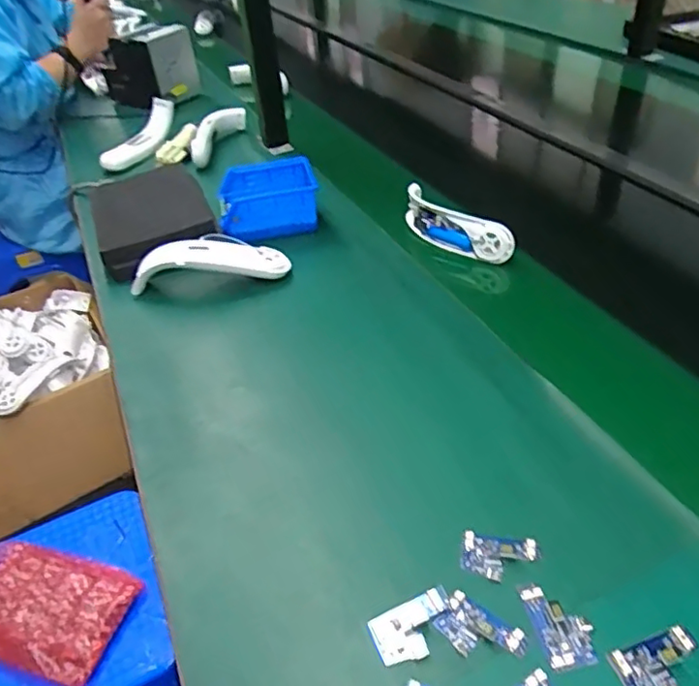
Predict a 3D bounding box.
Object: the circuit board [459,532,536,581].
[{"bbox_3d":[0.112,0.159,0.441,0.053,0.004,0.034,2,42,12],"label":"circuit board"}]

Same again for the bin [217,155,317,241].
[{"bbox_3d":[-0.115,-0.199,0.852,0.141,0.079,0.117,-14,41,-7],"label":"bin"}]

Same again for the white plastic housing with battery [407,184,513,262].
[{"bbox_3d":[0.136,-0.152,0.791,0.041,0.054,0.178,-31,45,-24],"label":"white plastic housing with battery"}]

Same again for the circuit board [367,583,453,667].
[{"bbox_3d":[0.046,0.194,0.407,0.059,0.004,0.034,-21,42,-15],"label":"circuit board"}]

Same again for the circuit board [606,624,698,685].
[{"bbox_3d":[0.199,0.203,0.375,0.057,0.010,0.035,-16,41,-9],"label":"circuit board"}]

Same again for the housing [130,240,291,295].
[{"bbox_3d":[-0.176,-0.100,0.753,0.198,0.053,0.047,-7,40,1],"label":"housing"}]

